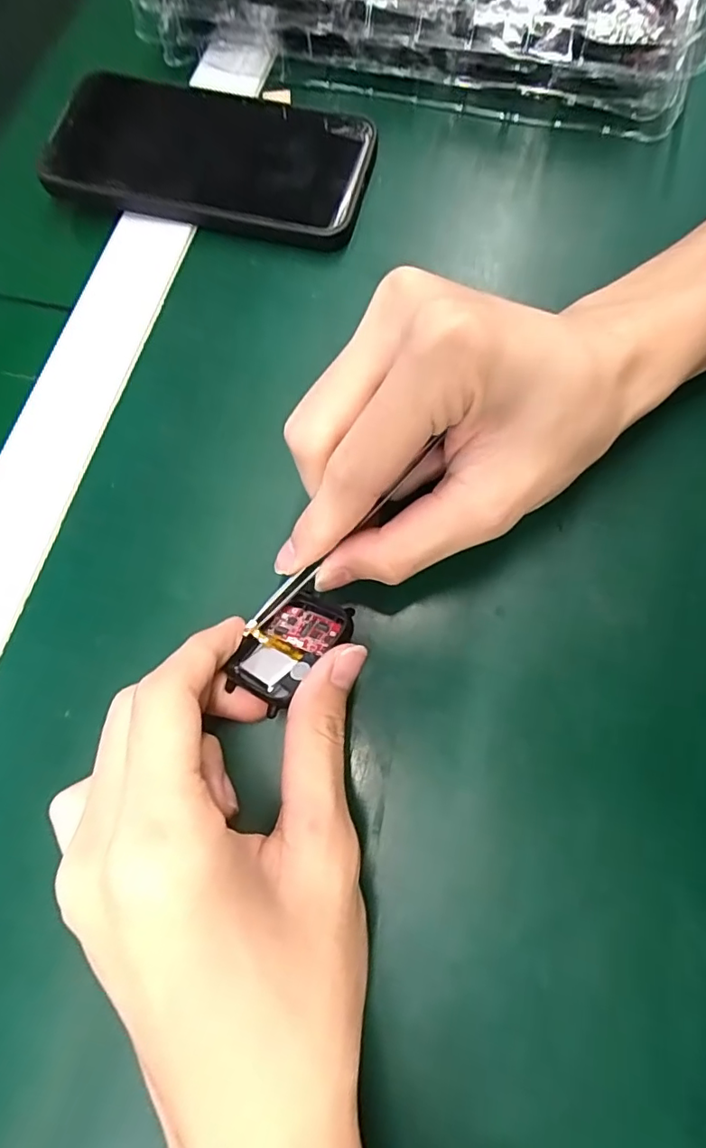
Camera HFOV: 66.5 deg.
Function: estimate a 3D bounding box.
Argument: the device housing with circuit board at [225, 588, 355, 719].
[{"bbox_3d":[-0.023,0.027,0.199,0.033,0.005,0.048,19,55,32],"label":"device housing with circuit board"}]

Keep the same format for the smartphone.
[{"bbox_3d":[-0.071,-0.213,0.275,0.158,0.014,0.084,11,75,4],"label":"smartphone"}]

